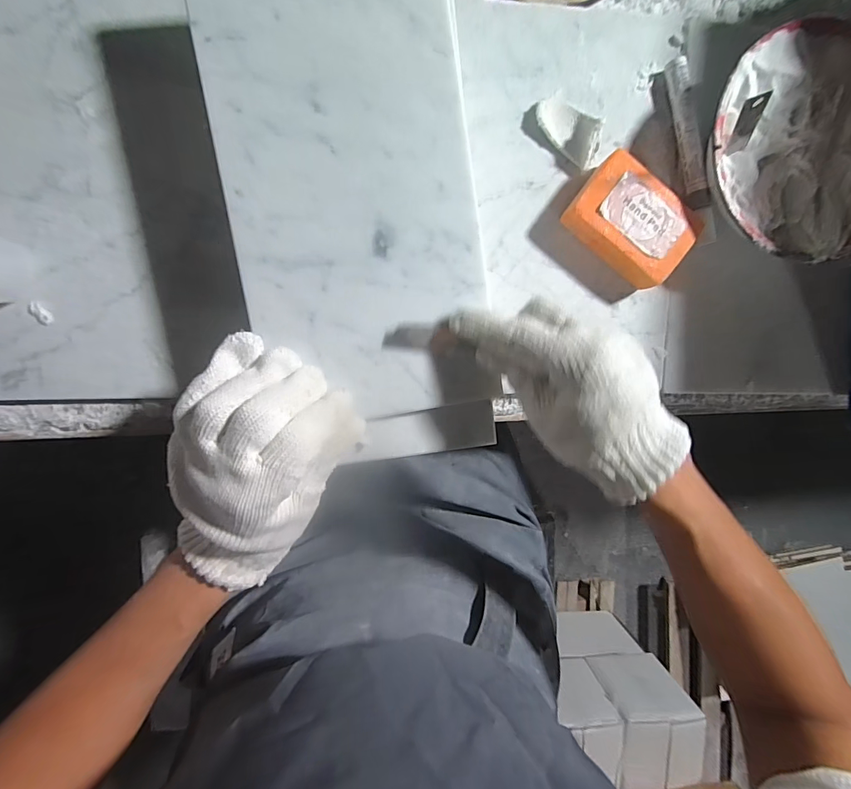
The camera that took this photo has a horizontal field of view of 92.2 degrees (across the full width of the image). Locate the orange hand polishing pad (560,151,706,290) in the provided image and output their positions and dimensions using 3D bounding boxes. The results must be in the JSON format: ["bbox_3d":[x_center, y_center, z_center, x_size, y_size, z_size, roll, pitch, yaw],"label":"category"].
[{"bbox_3d":[0.159,-0.133,0.325,0.094,0.031,0.069,36,90,-7],"label":"orange hand polishing pad"}]

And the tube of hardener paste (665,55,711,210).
[{"bbox_3d":[0.209,-0.207,0.329,0.012,0.016,0.113,-13,95,-4],"label":"tube of hardener paste"}]

